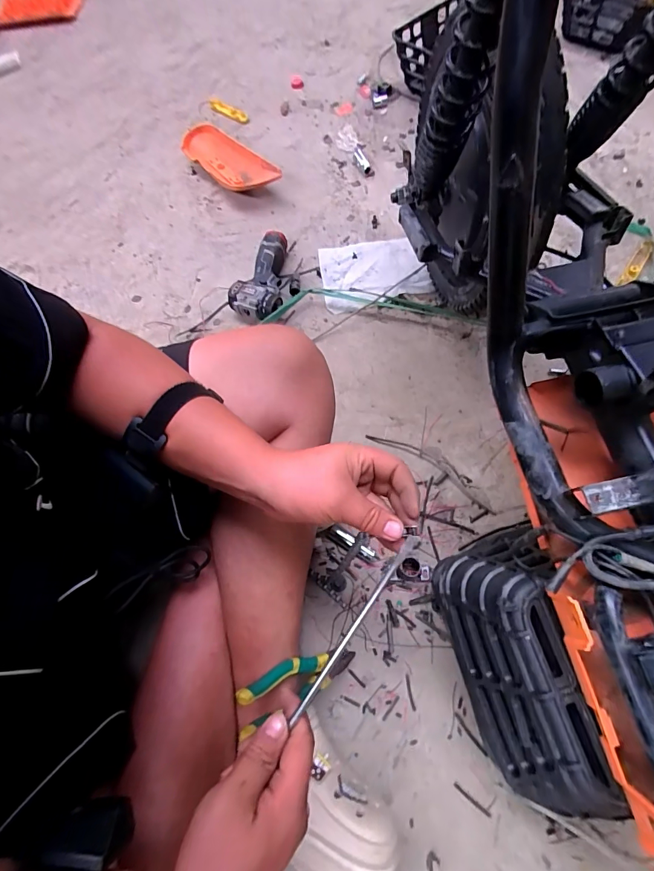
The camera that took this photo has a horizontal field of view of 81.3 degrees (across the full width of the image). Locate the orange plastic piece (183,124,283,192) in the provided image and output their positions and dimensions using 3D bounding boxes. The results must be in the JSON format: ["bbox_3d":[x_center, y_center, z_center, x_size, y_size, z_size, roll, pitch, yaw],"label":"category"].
[{"bbox_3d":[-0.232,-0.652,0.908,0.303,0.042,0.096,40,108,14],"label":"orange plastic piece"}]

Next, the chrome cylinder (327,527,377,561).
[{"bbox_3d":[0.040,0.168,0.591,0.082,0.018,0.022,27,72,13],"label":"chrome cylinder"}]

